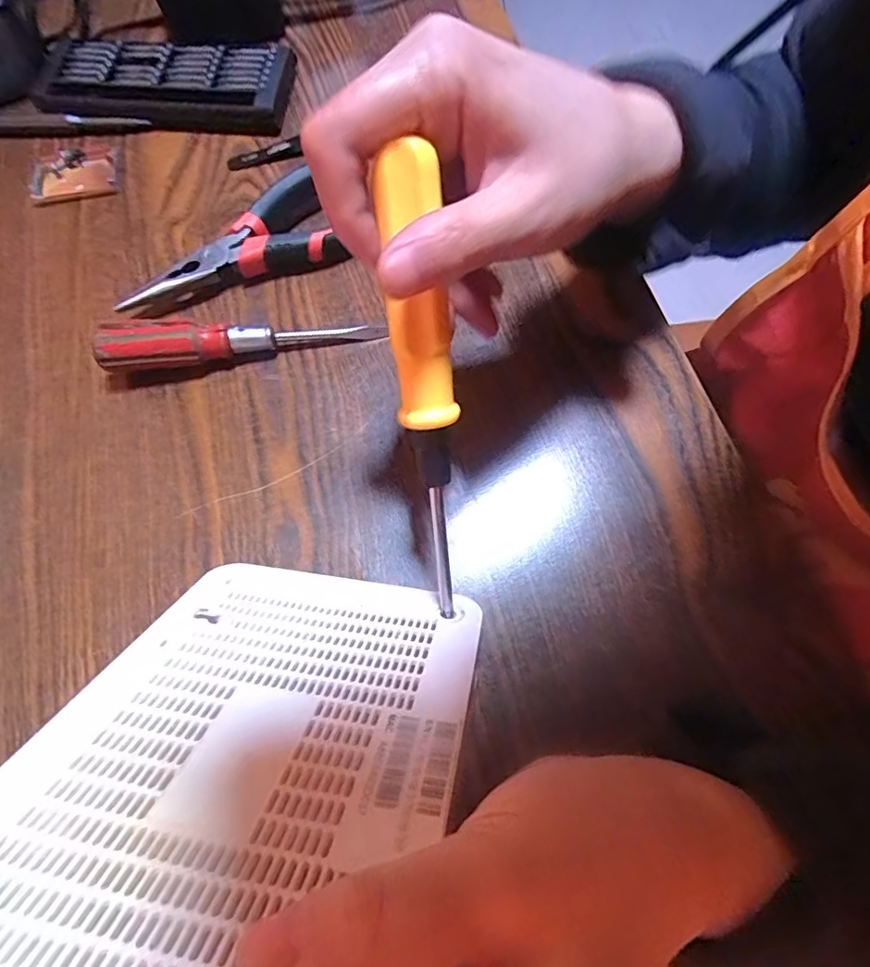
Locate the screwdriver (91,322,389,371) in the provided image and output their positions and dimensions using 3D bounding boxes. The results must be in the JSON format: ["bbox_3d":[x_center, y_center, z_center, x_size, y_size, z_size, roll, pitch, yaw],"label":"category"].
[{"bbox_3d":[-0.095,-0.076,0.275,0.136,0.025,0.021,-11,69,-3],"label":"screwdriver"}]

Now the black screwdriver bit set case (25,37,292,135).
[{"bbox_3d":[-0.177,-0.266,0.357,0.160,0.017,0.069,3,69,3],"label":"black screwdriver bit set case"}]

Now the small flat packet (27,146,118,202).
[{"bbox_3d":[-0.227,-0.196,0.346,0.054,0.007,0.045,-8,69,-2],"label":"small flat packet"}]

